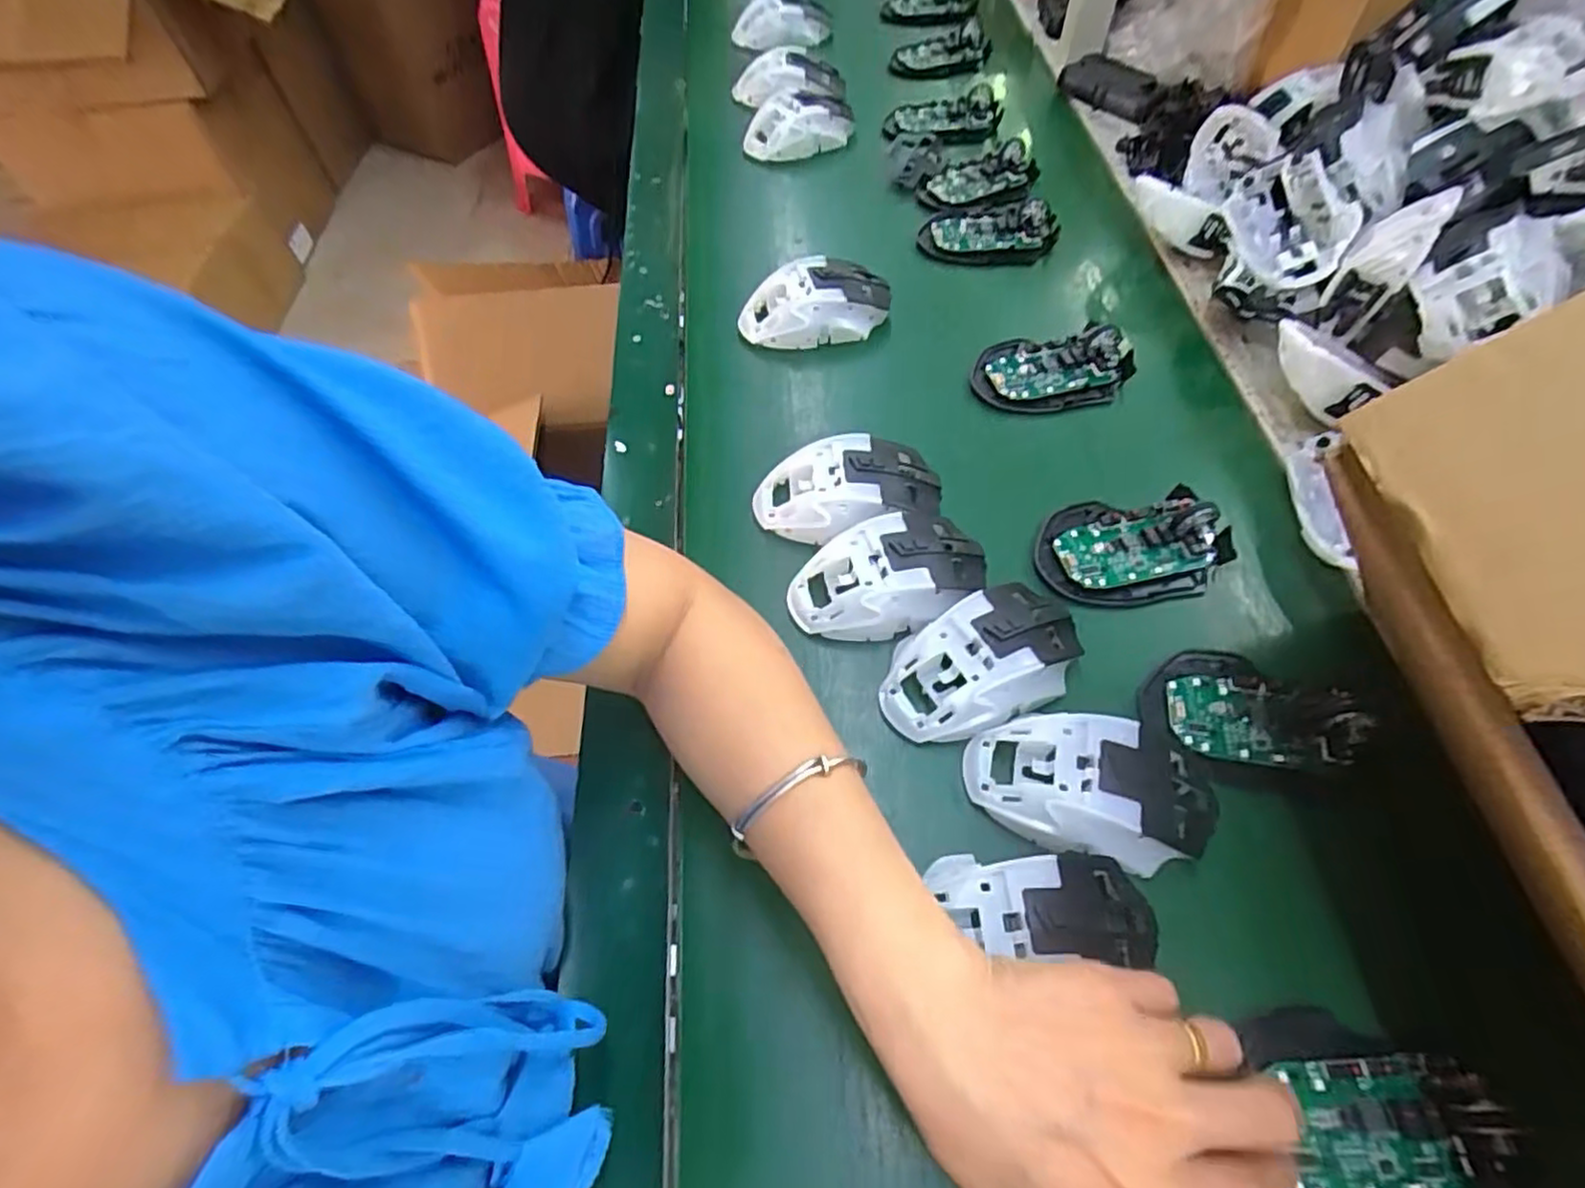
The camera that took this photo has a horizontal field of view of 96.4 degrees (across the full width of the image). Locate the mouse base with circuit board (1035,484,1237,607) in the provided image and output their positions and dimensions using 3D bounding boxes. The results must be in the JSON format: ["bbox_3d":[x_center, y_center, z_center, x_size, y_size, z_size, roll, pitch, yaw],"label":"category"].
[{"bbox_3d":[0.208,-0.030,0.427,0.112,0.026,0.069,-1,59,0],"label":"mouse base with circuit board"}]

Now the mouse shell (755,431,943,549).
[{"bbox_3d":[0.035,-0.065,0.447,0.116,0.035,0.067,-12,60,-7],"label":"mouse shell"}]

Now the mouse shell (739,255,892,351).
[{"bbox_3d":[0.017,-0.224,0.545,0.116,0.041,0.061,-10,59,-5],"label":"mouse shell"}]

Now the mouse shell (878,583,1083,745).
[{"bbox_3d":[0.102,0.038,0.378,0.107,0.031,0.062,-27,62,-15],"label":"mouse shell"}]

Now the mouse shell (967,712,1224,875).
[{"bbox_3d":[0.144,0.094,0.342,0.112,0.029,0.066,6,59,4],"label":"mouse shell"}]

